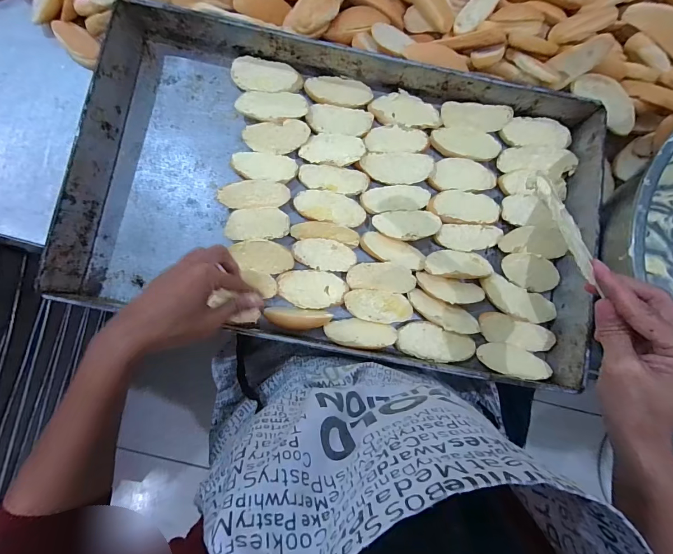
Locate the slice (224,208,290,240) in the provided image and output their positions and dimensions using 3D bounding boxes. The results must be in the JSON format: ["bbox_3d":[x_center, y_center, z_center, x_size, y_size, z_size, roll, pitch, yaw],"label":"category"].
[{"bbox_3d":[-0.100,-0.066,0.445,0.078,0.023,0.040,-2,85,-3],"label":"slice"}]

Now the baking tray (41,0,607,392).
[{"bbox_3d":[0.010,-0.097,0.433,0.613,0.062,0.355,10,85,-2],"label":"baking tray"}]

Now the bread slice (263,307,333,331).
[{"bbox_3d":[-0.047,0.052,0.422,0.080,0.022,0.025,5,85,-2],"label":"bread slice"}]

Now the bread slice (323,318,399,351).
[{"bbox_3d":[0.030,0.072,0.424,0.089,0.008,0.042,11,48,-4],"label":"bread slice"}]

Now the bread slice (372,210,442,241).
[{"bbox_3d":[0.091,-0.068,0.448,0.085,0.010,0.040,0,85,-3],"label":"bread slice"}]

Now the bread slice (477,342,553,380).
[{"bbox_3d":[0.224,0.106,0.436,0.094,0.008,0.037,16,67,-1],"label":"bread slice"}]

